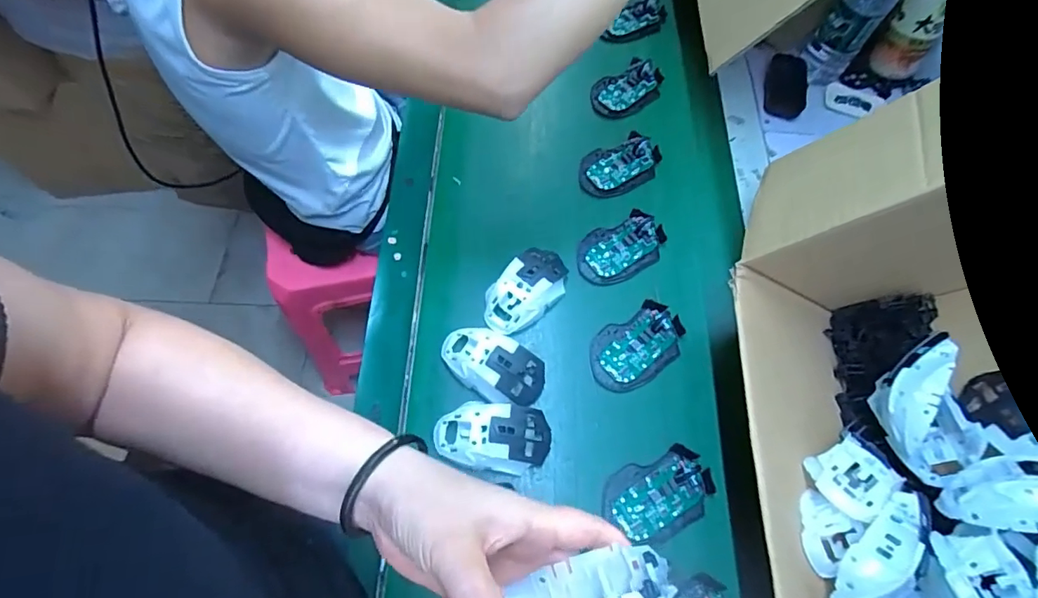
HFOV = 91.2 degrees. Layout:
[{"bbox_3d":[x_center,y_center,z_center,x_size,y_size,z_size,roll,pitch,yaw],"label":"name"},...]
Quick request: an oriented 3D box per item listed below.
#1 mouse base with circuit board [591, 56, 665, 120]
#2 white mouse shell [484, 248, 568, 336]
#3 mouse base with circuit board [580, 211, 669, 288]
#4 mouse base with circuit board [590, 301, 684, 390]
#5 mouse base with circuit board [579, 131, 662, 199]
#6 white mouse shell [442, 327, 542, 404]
[{"bbox_3d":[0.159,-0.303,0.725,0.115,0.025,0.067,-24,68,-11],"label":"mouse base with circuit board"},{"bbox_3d":[0.010,-0.012,0.584,0.065,0.037,0.117,34,69,14],"label":"white mouse shell"},{"bbox_3d":[0.125,-0.062,0.619,0.112,0.018,0.071,-23,68,-11],"label":"mouse base with circuit board"},{"bbox_3d":[0.132,0.052,0.568,0.113,0.018,0.073,-32,69,-14],"label":"mouse base with circuit board"},{"bbox_3d":[0.135,-0.178,0.670,0.111,0.020,0.075,-21,67,-10],"label":"mouse base with circuit board"},{"bbox_3d":[-0.030,0.072,0.545,0.113,0.040,0.064,24,67,10],"label":"white mouse shell"}]

